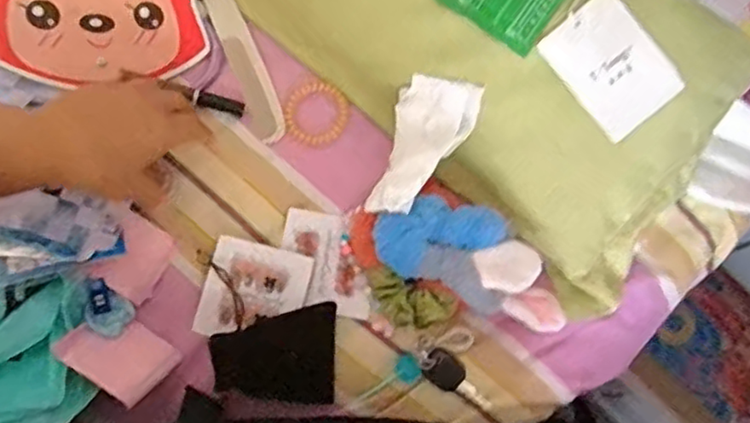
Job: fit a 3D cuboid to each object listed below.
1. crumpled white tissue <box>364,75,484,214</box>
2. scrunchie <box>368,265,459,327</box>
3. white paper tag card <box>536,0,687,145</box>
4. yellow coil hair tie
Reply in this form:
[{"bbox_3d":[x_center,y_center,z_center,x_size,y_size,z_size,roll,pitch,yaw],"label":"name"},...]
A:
[{"bbox_3d":[0.038,-0.046,0.490,0.060,0.028,0.110,16,75,3],"label":"crumpled white tissue"},{"bbox_3d":[0.024,0.068,0.495,0.069,0.024,0.034,22,75,19],"label":"scrunchie"},{"bbox_3d":[0.172,-0.106,0.472,0.067,0.004,0.091,-40,90,3],"label":"white paper tag card"},{"bbox_3d":[-0.050,-0.082,0.546,0.055,0.010,0.055,0,91,3],"label":"yellow coil hair tie"}]

